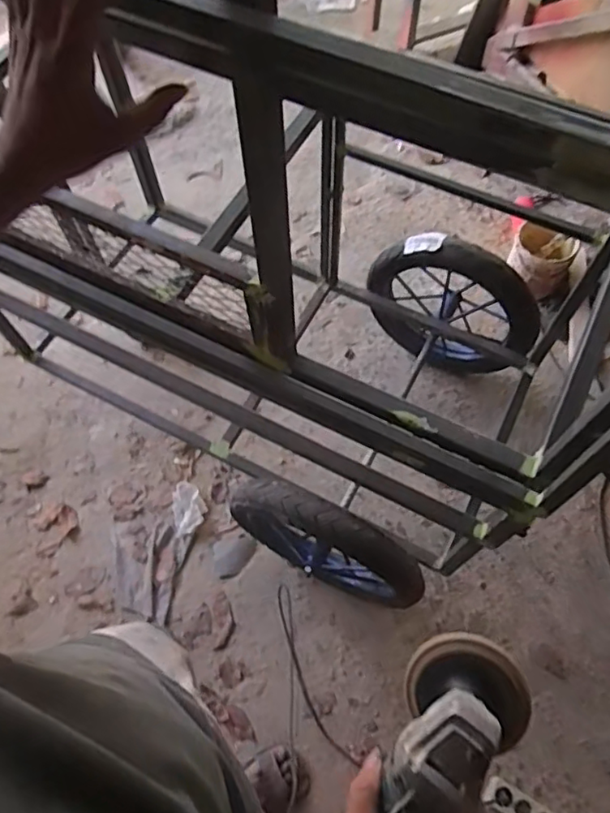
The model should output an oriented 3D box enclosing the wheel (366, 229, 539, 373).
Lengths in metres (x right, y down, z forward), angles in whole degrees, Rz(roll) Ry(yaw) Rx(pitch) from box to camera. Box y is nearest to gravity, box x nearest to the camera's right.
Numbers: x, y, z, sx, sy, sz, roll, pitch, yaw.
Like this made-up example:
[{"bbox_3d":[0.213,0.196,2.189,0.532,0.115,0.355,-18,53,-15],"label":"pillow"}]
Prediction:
[{"bbox_3d":[0.368,-0.238,1.538,0.441,0.415,0.094,30,61,-10],"label":"wheel"}]

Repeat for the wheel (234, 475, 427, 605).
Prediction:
[{"bbox_3d":[0.040,0.308,1.283,0.439,0.391,0.089,26,66,13],"label":"wheel"}]

